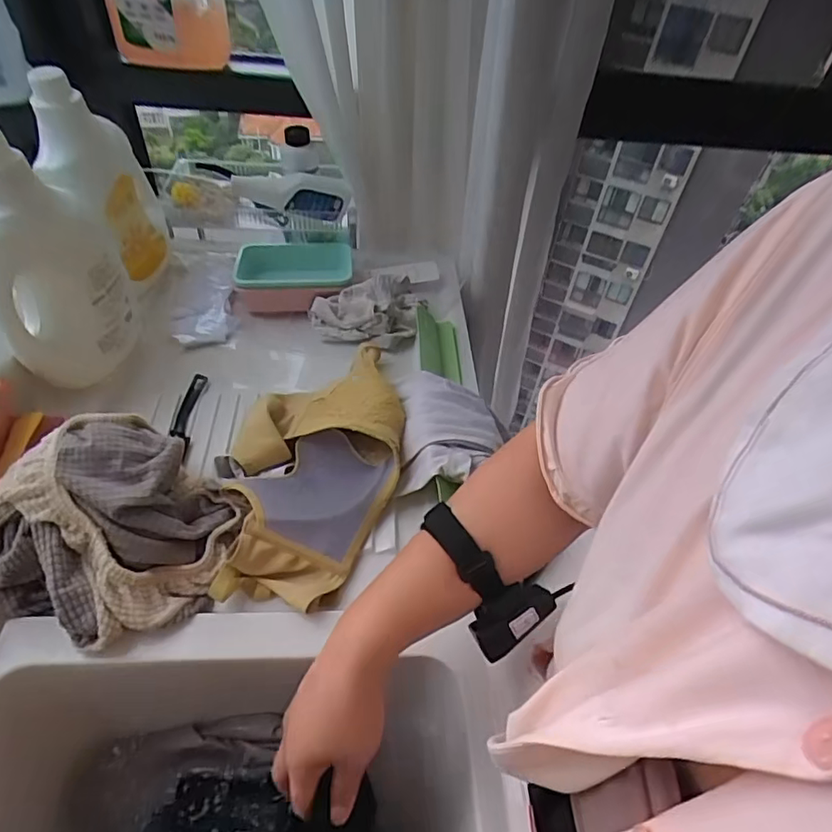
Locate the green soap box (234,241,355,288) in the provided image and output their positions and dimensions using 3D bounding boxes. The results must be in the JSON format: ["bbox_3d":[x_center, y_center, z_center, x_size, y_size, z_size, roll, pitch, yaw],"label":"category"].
[{"bbox_3d":[-0.190,-0.218,0.845,0.177,0.055,0.104,-1,48,-7],"label":"green soap box"}]

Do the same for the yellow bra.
[{"bbox_3d":[-0.108,0.040,0.631,0.172,0.071,0.343,9,47,2],"label":"yellow bra"}]

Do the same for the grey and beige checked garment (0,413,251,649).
[{"bbox_3d":[-0.302,0.100,0.531,0.222,0.103,0.198,13,48,6],"label":"grey and beige checked garment"}]

